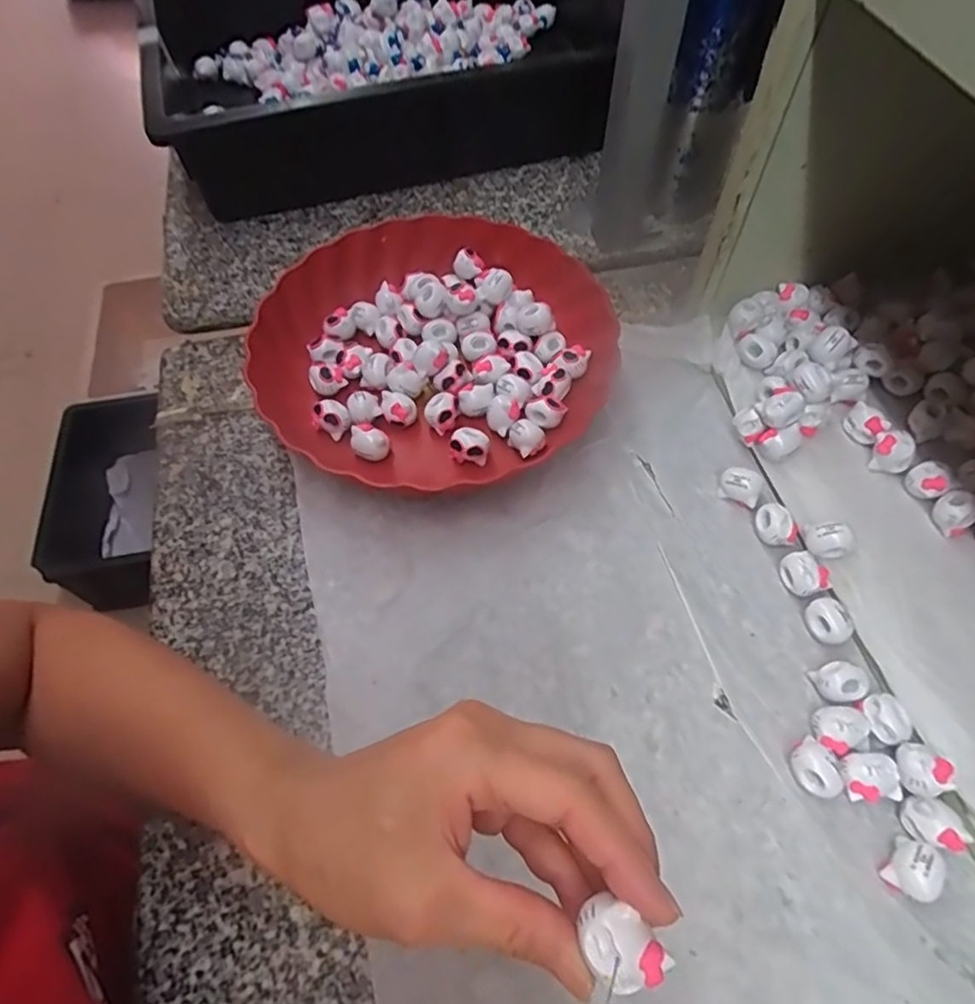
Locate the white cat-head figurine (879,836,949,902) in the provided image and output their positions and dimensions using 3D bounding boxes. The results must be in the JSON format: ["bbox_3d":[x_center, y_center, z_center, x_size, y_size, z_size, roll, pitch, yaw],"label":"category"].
[{"bbox_3d":[0.200,0.173,0.288,0.024,0.018,0.020,-40,67,-20],"label":"white cat-head figurine"}]

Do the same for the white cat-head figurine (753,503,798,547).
[{"bbox_3d":[0.178,0.015,0.382,0.022,0.018,0.023,-4,60,-1],"label":"white cat-head figurine"}]

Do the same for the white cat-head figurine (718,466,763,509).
[{"bbox_3d":[0.163,-0.010,0.398,0.025,0.018,0.020,24,63,14],"label":"white cat-head figurine"}]

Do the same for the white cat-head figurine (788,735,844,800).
[{"bbox_3d":[0.165,0.135,0.312,0.018,0.016,0.027,-28,63,-14],"label":"white cat-head figurine"}]

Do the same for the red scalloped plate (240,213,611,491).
[{"bbox_3d":[-0.042,-0.112,0.444,0.237,0.047,0.221,0,60,1],"label":"red scalloped plate"}]

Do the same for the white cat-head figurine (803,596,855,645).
[{"bbox_3d":[0.193,0.069,0.352,0.020,0.017,0.025,-23,62,-12],"label":"white cat-head figurine"}]

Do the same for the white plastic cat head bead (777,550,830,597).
[{"bbox_3d":[0.186,0.044,0.367,0.021,0.016,0.025,-26,63,-14],"label":"white plastic cat head bead"}]

